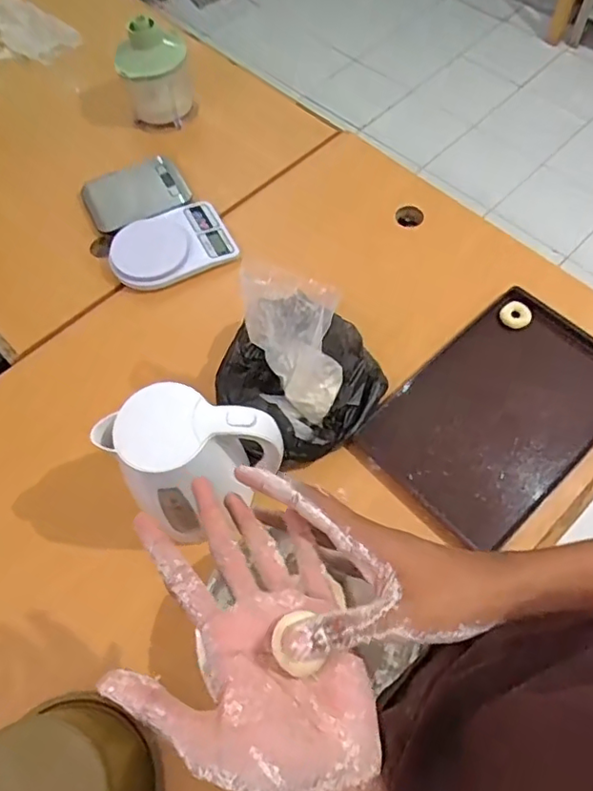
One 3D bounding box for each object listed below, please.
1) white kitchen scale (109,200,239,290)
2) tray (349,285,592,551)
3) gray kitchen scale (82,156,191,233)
[{"bbox_3d":[-0.212,-0.254,0.965,0.193,0.030,0.139,-21,64,-8],"label":"white kitchen scale"},{"bbox_3d":[0.289,0.019,0.838,0.382,0.035,0.244,-40,68,-17],"label":"tray"},{"bbox_3d":[-0.282,-0.357,1.021,0.174,0.018,0.125,-26,65,-11],"label":"gray kitchen scale"}]

